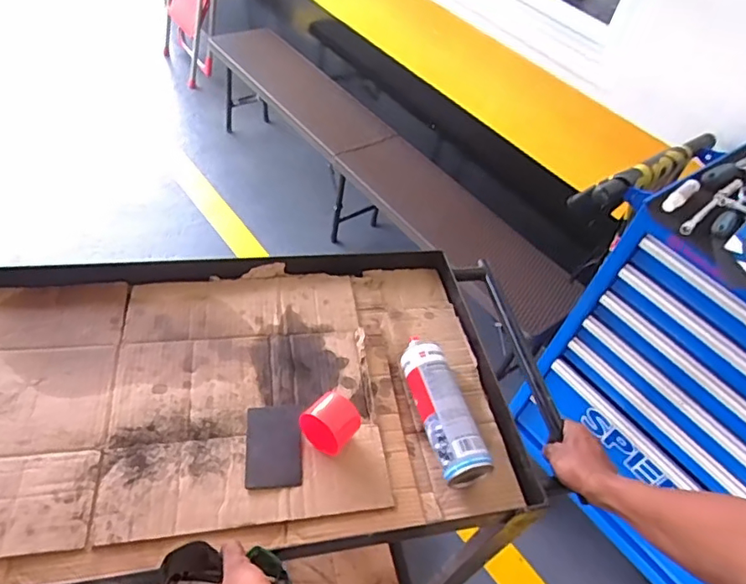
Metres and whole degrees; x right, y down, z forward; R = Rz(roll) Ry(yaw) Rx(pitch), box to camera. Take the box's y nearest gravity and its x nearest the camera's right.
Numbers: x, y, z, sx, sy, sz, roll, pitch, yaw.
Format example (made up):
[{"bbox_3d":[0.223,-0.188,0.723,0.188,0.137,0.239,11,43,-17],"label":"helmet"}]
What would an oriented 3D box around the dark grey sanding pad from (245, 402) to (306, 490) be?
[{"bbox_3d":[-0.128,0.198,0.704,0.071,0.009,0.114,0,49,-9],"label":"dark grey sanding pad"}]

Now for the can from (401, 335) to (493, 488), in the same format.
[{"bbox_3d":[0.090,0.158,0.751,0.057,0.058,0.216,-7,51,-19],"label":"can"}]

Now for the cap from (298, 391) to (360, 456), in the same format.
[{"bbox_3d":[-0.055,0.175,0.706,0.063,0.059,0.062,26,40,23],"label":"cap"}]

